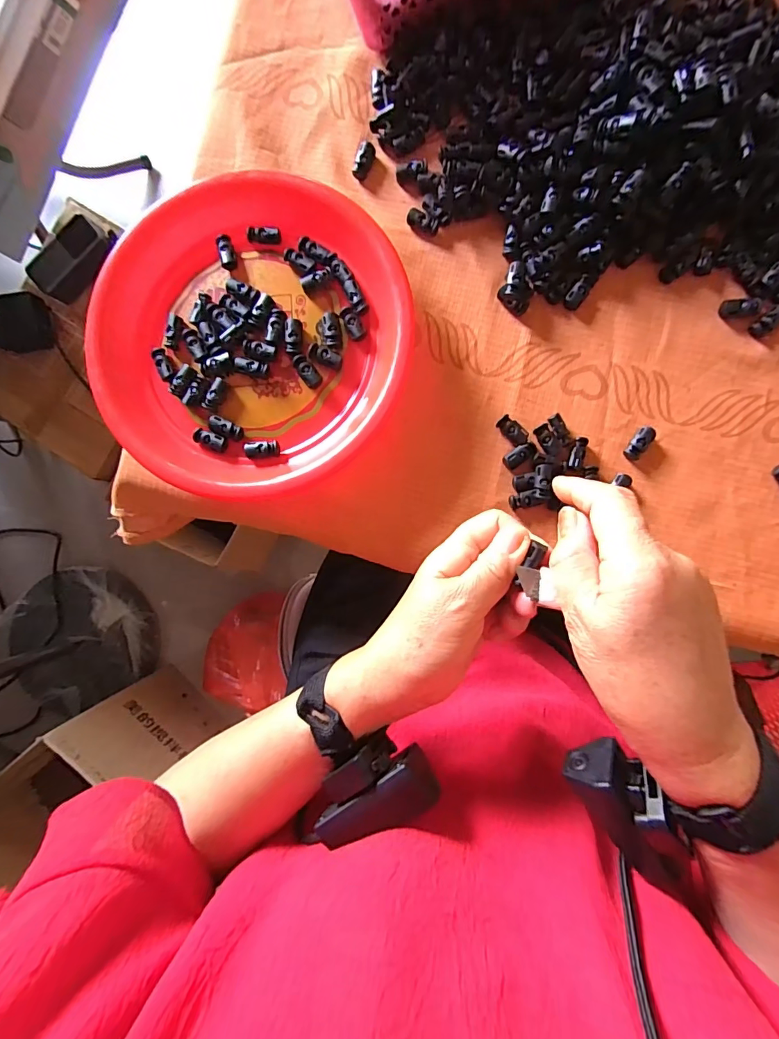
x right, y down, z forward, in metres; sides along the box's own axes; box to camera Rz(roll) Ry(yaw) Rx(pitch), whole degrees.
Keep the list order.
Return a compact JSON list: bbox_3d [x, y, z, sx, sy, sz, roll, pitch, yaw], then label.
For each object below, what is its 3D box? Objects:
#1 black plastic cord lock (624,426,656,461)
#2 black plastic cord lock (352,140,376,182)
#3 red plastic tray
[{"bbox_3d":[0.202,-0.061,0.357,0.014,0.009,0.028,35,92,3],"label":"black plastic cord lock"},{"bbox_3d":[-0.022,-0.310,0.381,0.014,0.007,0.032,16,91,4],"label":"black plastic cord lock"},{"bbox_3d":[-0.110,-0.146,0.366,0.257,0.034,0.257,30,91,3],"label":"red plastic tray"}]

